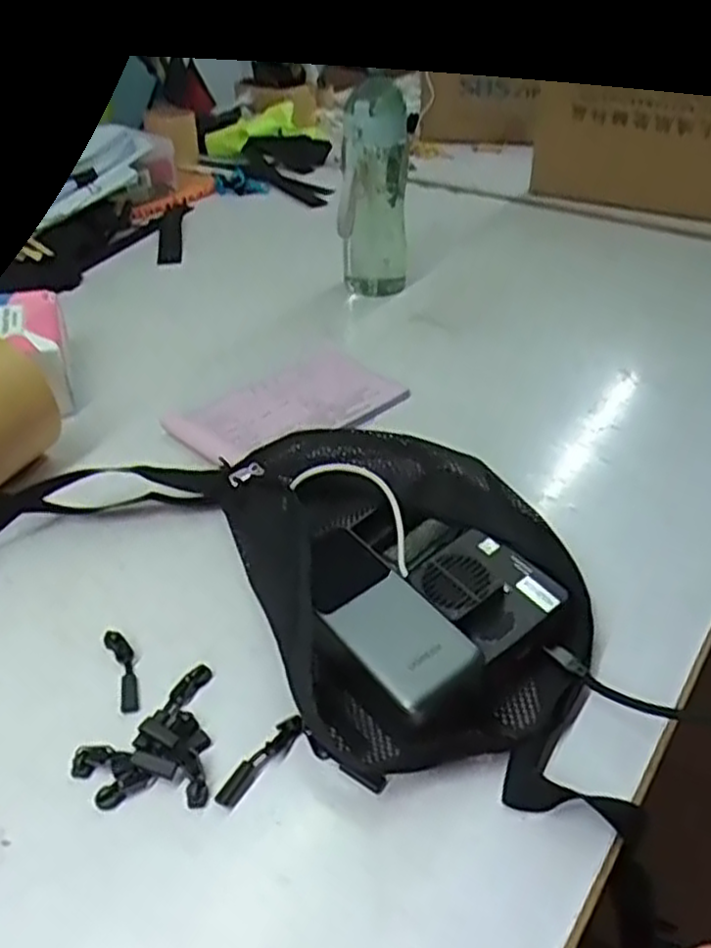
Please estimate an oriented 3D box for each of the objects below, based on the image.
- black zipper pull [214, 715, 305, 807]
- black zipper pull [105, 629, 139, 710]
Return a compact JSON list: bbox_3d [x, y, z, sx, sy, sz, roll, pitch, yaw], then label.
[{"bbox_3d":[-0.049,0.146,0.383,0.012,0.006,0.057,27,45,30],"label":"black zipper pull"},{"bbox_3d":[-0.134,0.112,0.430,0.014,0.004,0.058,-16,41,-20],"label":"black zipper pull"}]

